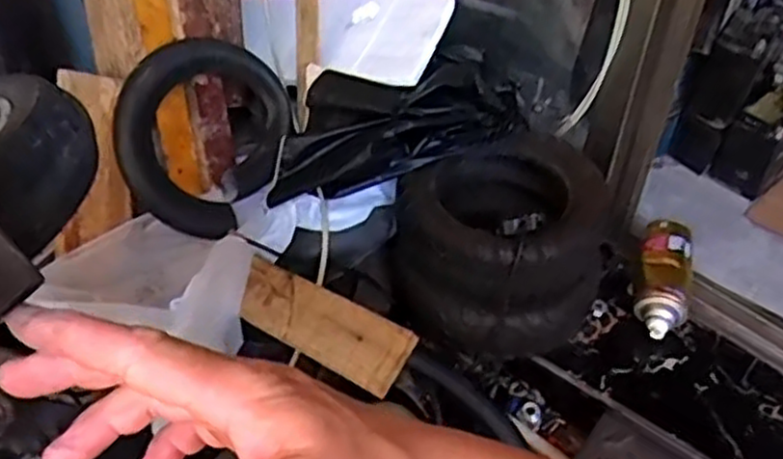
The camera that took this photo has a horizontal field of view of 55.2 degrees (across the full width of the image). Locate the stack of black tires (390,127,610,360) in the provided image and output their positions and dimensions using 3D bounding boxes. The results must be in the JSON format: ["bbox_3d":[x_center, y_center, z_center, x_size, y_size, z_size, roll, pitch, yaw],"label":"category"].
[{"bbox_3d":[0.144,0.014,0.981,0.249,0.170,0.275,32,50,28],"label":"stack of black tires"}]

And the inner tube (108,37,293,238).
[{"bbox_3d":[-0.223,-0.115,0.919,0.224,0.052,0.238,37,67,-21],"label":"inner tube"}]

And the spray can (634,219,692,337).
[{"bbox_3d":[0.359,0.067,0.990,0.067,0.065,0.174,13,44,11],"label":"spray can"}]

